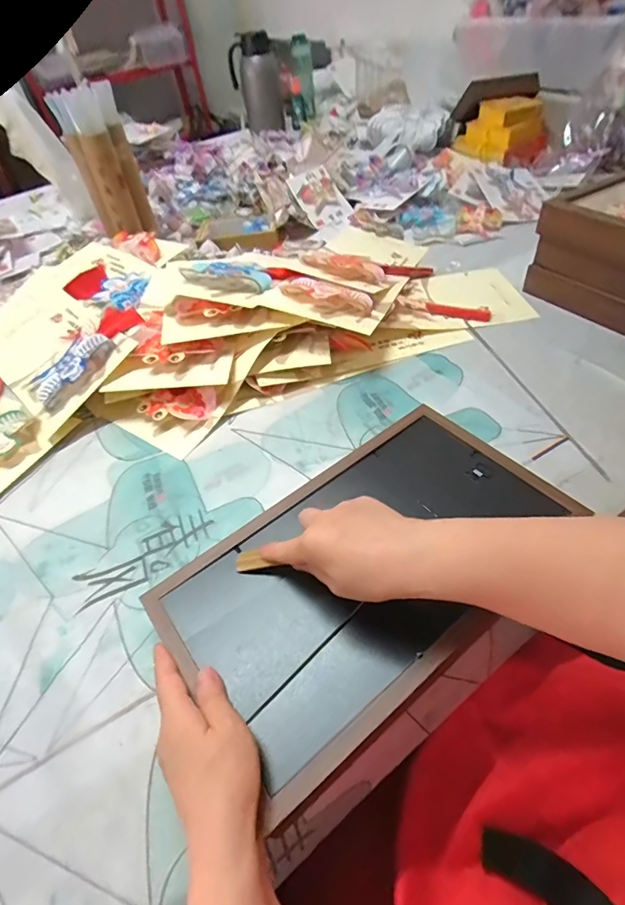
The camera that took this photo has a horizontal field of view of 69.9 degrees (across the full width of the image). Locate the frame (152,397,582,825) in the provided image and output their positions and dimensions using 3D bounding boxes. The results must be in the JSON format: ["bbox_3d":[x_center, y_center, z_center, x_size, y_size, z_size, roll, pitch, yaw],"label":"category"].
[{"bbox_3d":[0.050,0.090,0.394,0.339,0.026,0.201,-34,55,-21],"label":"frame"}]

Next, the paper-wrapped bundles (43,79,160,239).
[{"bbox_3d":[-0.415,-0.581,0.920,0.113,0.230,0.111,-25,49,-14],"label":"paper-wrapped bundles"}]

